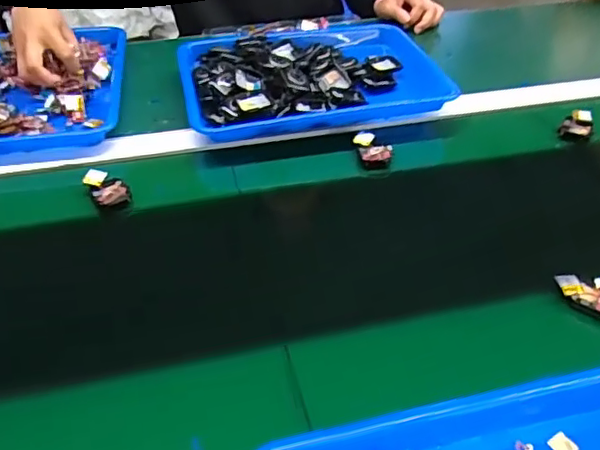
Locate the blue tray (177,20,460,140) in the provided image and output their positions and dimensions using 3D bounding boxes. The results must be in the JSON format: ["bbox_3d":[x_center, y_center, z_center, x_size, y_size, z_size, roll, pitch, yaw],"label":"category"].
[{"bbox_3d":[0.011,-0.219,0.794,0.340,0.042,0.266,-7,44,-9],"label":"blue tray"}]

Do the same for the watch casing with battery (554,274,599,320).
[{"bbox_3d":[0.261,0.062,0.523,0.058,0.018,0.036,29,50,26],"label":"watch casing with battery"}]

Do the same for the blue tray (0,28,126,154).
[{"bbox_3d":[-0.368,-0.191,0.780,0.254,0.031,0.292,-7,44,-9],"label":"blue tray"}]

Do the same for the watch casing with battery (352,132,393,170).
[{"bbox_3d":[0.088,-0.089,0.690,0.038,0.016,0.054,-9,45,-11],"label":"watch casing with battery"}]

